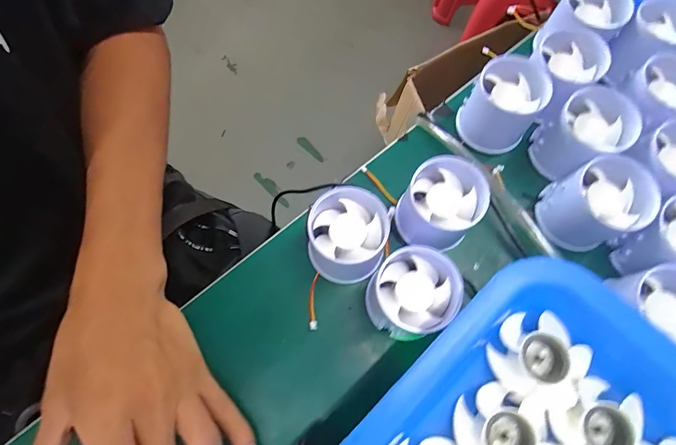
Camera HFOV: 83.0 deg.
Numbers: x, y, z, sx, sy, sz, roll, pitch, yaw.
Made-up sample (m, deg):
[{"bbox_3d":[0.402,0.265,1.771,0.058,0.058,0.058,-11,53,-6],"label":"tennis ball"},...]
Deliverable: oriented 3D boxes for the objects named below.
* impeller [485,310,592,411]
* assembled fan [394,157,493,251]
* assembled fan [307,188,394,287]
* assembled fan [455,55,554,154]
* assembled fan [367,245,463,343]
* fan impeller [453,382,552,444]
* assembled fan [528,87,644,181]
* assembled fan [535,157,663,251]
[{"bbox_3d":[0.100,0.067,0.190,0.041,0.015,0.039,29,74,9],"label":"impeller"},{"bbox_3d":[0.070,-0.009,0.268,0.053,0.041,0.061,29,74,9],"label":"assembled fan"},{"bbox_3d":[0.006,0.010,0.264,0.053,0.046,0.053,17,72,6],"label":"assembled fan"},{"bbox_3d":[0.128,-0.090,0.303,0.052,0.057,0.048,0,71,0],"label":"assembled fan"},{"bbox_3d":[0.048,0.047,0.250,0.053,0.049,0.051,0,71,0],"label":"assembled fan"},{"bbox_3d":[0.078,0.100,0.179,0.044,0.015,0.040,0,71,0],"label":"fan impeller"},{"bbox_3d":[0.185,-0.065,0.289,0.052,0.051,0.048,0,71,0],"label":"assembled fan"},{"bbox_3d":[0.182,-0.014,0.269,0.057,0.044,0.053,-21,73,-7],"label":"assembled fan"}]

